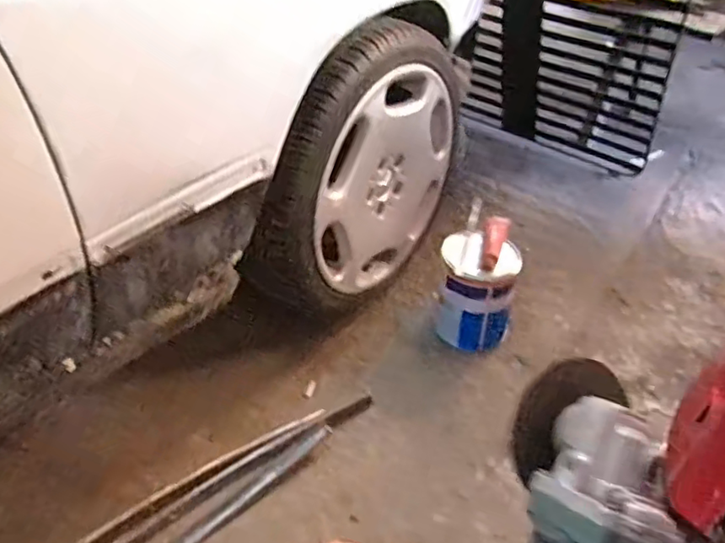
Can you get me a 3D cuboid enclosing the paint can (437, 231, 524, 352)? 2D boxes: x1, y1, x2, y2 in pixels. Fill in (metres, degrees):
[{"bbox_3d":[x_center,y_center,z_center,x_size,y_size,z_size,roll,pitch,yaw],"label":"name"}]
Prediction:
[{"bbox_3d":[0.246,0.053,1.305,0.156,0.235,0.166,1,41,-1],"label":"paint can"}]

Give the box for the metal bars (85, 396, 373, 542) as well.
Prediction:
[{"bbox_3d":[-0.314,0.416,1.006,0.757,0.031,0.101,-30,50,-31],"label":"metal bars"}]

